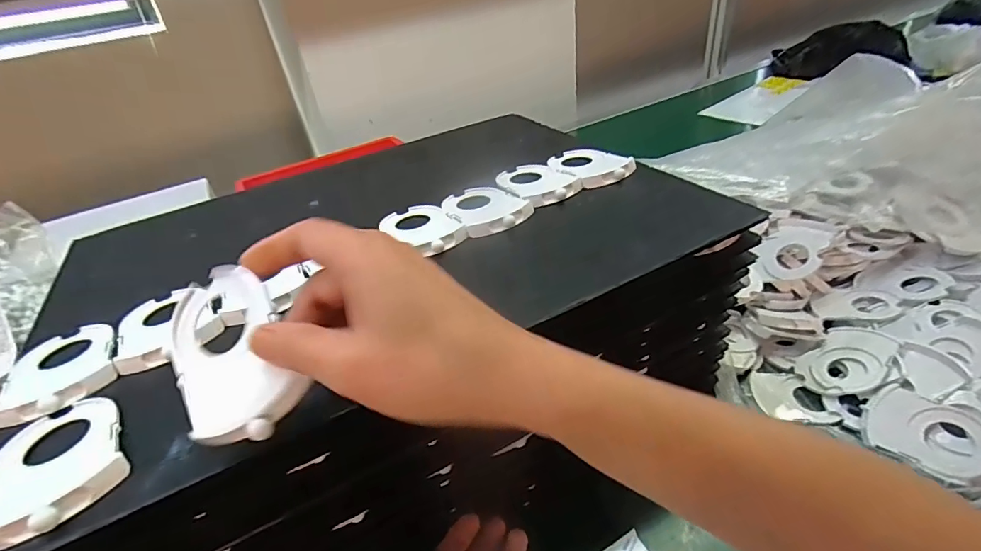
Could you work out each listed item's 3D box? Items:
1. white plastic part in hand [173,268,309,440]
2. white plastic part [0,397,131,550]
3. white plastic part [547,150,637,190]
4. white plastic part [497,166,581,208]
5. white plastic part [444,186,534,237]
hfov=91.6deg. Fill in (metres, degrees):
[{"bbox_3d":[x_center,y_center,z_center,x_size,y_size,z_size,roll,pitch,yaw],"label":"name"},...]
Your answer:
[{"bbox_3d":[-0.123,0.038,0.224,0.052,0.008,0.083,-30,69,-4],"label":"white plastic part in hand"},{"bbox_3d":[-0.212,0.089,0.230,0.057,0.009,0.081,-30,41,-27],"label":"white plastic part"},{"bbox_3d":[0.090,-0.103,0.438,0.058,0.010,0.082,-25,39,-22],"label":"white plastic part"},{"bbox_3d":[0.039,-0.084,0.420,0.054,0.009,0.081,-23,38,-20],"label":"white plastic part"},{"bbox_3d":[-0.004,-0.058,0.392,0.058,0.010,0.080,-22,38,-18],"label":"white plastic part"}]

